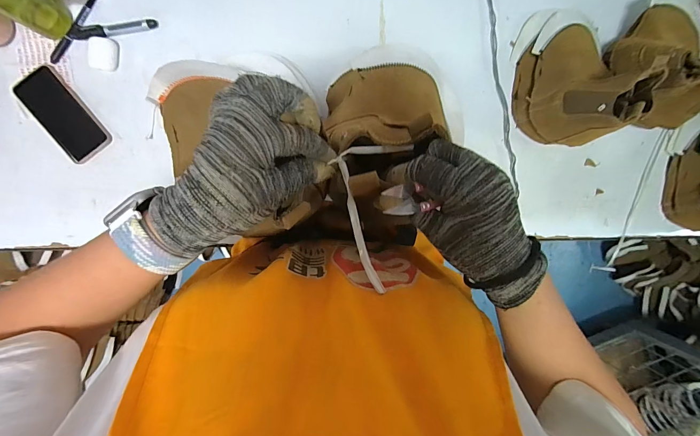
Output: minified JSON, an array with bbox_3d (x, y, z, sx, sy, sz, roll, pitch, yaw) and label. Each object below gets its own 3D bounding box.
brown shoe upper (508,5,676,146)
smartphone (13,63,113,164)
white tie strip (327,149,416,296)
[{"bbox_3d":[0.395,-0.254,0.529,0.158,0.173,0.247,-2,95,-3],"label":"brown shoe upper"},{"bbox_3d":[-0.508,-0.184,0.558,0.085,0.016,0.174,-41,96,1],"label":"smartphone"},{"bbox_3d":[0.021,-0.002,0.261,0.060,0.008,0.122,2,83,-3],"label":"white tie strip"}]

